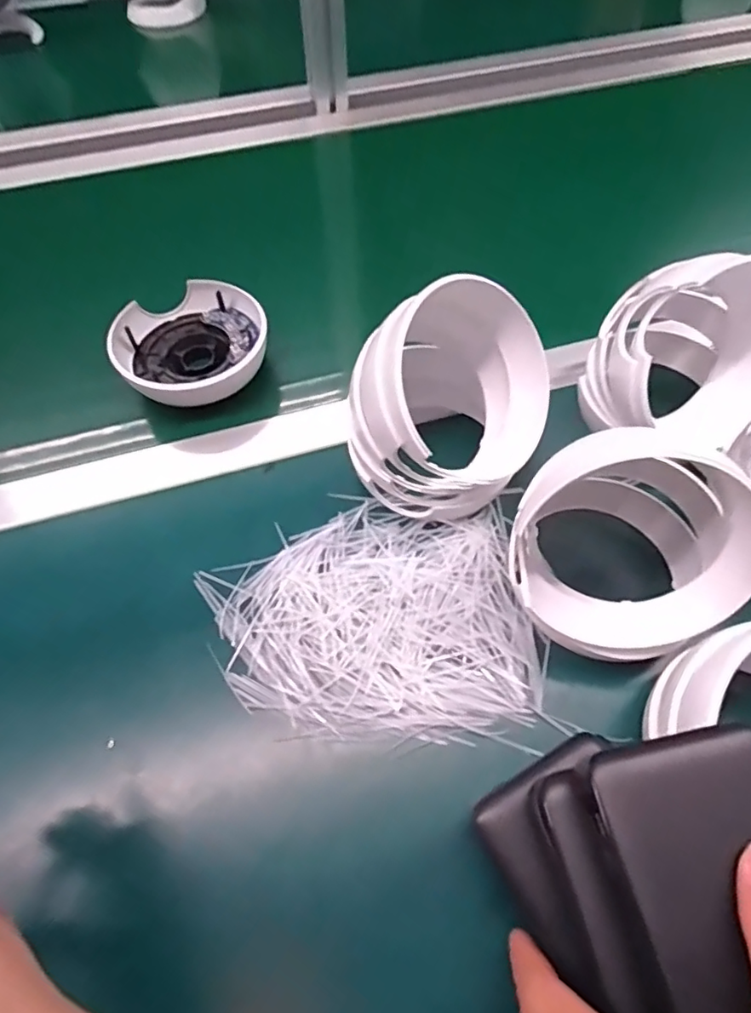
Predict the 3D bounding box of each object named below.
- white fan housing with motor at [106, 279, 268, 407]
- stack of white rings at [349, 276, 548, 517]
[{"bbox_3d":[-0.144,-0.127,0.443,0.120,0.036,0.115,-36,65,-19],"label":"white fan housing with motor"},{"bbox_3d":[0.048,-0.068,0.355,0.113,0.120,0.123,29,63,17],"label":"stack of white rings"}]

